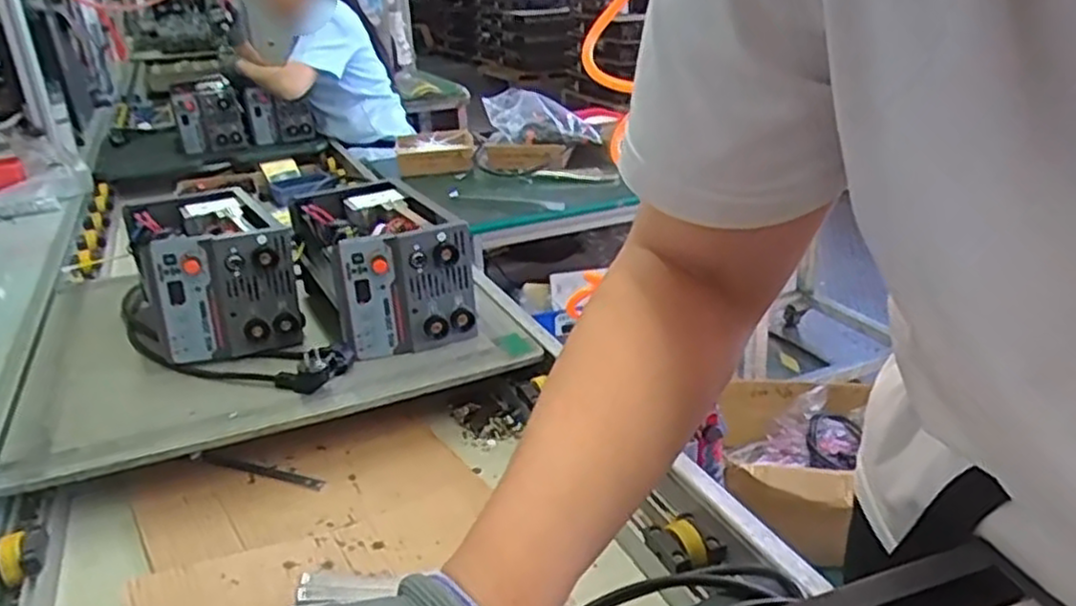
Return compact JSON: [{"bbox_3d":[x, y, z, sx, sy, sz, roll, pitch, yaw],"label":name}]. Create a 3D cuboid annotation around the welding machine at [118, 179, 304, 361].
[{"bbox_3d":[-0.430,-0.039,1.016,0.158,0.162,0.253,-16,28,-29],"label":"welding machine"}]

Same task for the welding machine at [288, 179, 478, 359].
[{"bbox_3d":[-0.213,-0.051,1.031,0.164,0.155,0.272,-14,26,-25],"label":"welding machine"}]

